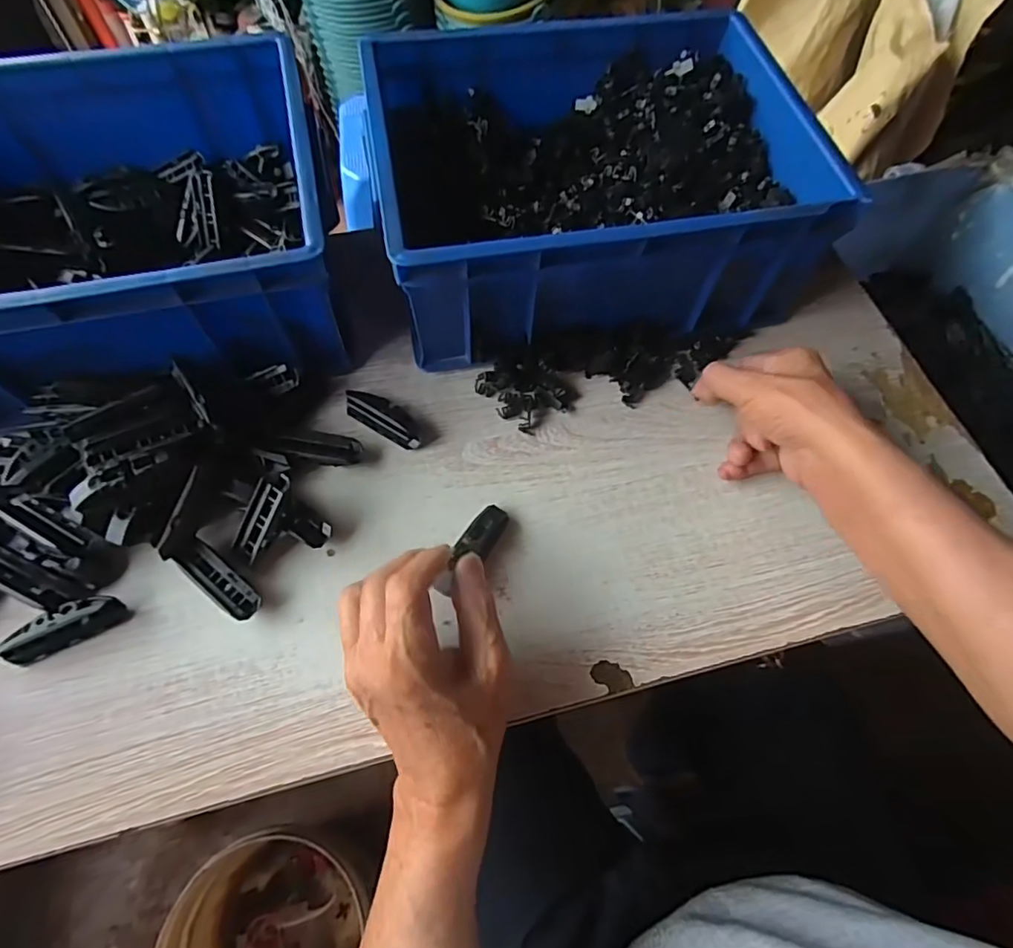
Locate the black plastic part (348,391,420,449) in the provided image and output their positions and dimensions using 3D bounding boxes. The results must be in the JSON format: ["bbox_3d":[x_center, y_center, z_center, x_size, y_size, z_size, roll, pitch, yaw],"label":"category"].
[{"bbox_3d":[-0.096,-0.045,0.440,0.067,0.015,0.022,30,66,12],"label":"black plastic part"}]

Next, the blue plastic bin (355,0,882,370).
[{"bbox_3d":[0.065,-0.248,0.477,0.328,0.116,0.256,-9,64,-6],"label":"blue plastic bin"}]

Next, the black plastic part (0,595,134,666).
[{"bbox_3d":[-0.285,0.098,0.363,0.071,0.019,0.022,-26,67,-14],"label":"black plastic part"}]

